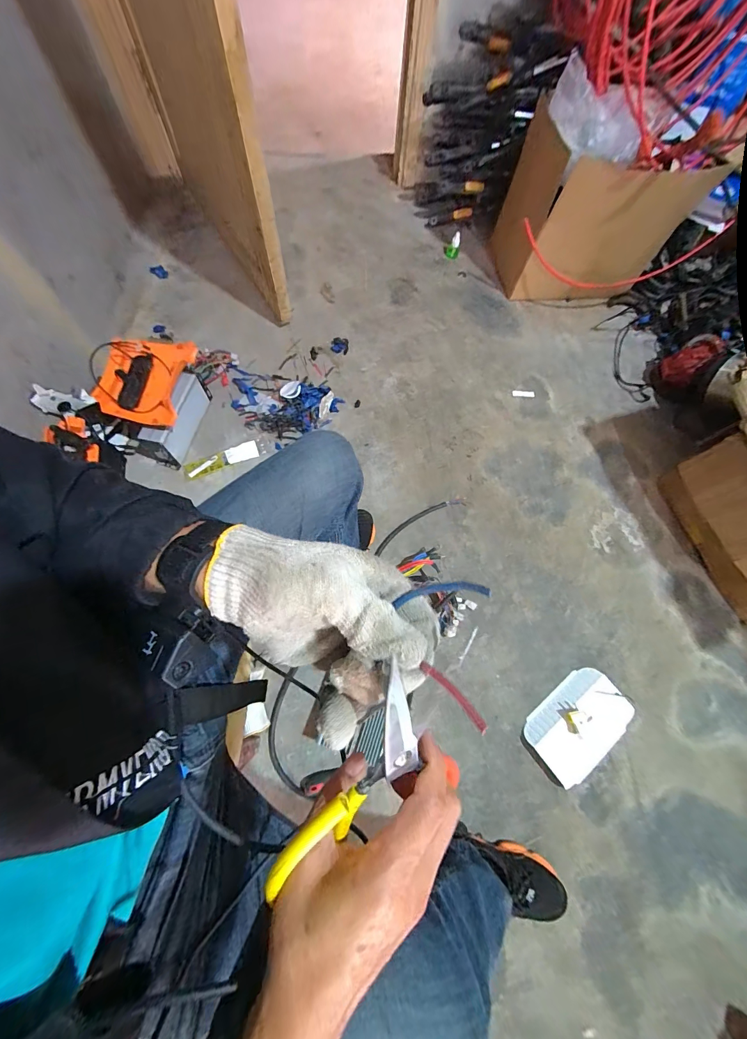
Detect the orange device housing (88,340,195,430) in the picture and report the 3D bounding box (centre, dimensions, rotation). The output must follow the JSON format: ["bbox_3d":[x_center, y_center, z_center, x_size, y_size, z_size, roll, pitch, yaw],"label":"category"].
[{"bbox_3d":[-0.575,-0.360,0.894,0.187,0.065,0.252,6,71,-1],"label":"orange device housing"}]

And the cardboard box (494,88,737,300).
[{"bbox_3d":[0.667,-0.987,1.147,0.481,0.365,0.377,4,70,-2],"label":"cardboard box"}]

